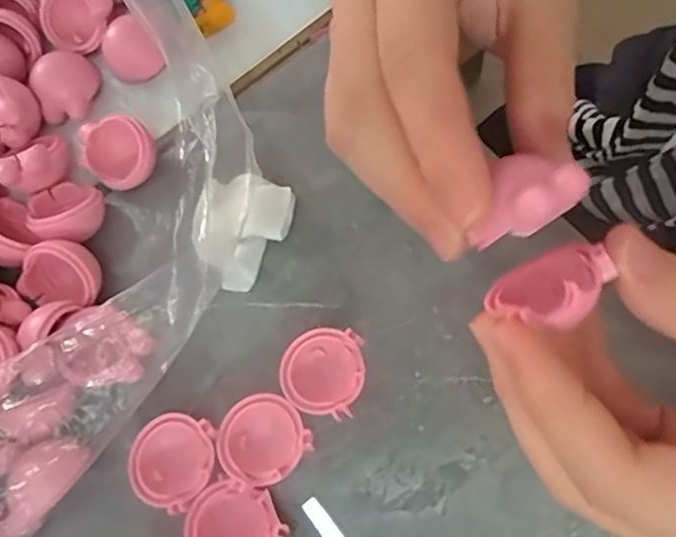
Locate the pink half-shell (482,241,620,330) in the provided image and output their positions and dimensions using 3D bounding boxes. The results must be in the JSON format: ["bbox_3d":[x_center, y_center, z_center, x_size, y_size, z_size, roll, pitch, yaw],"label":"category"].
[{"bbox_3d":[0.054,0.006,0.156,0.026,0.031,0.013,-44,115,-13],"label":"pink half-shell"}]

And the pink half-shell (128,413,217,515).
[{"bbox_3d":[-0.056,0.066,0.214,0.028,0.020,0.030,-2,70,6],"label":"pink half-shell"}]

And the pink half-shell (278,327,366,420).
[{"bbox_3d":[-0.006,0.037,0.217,0.028,0.015,0.030,-2,70,6],"label":"pink half-shell"}]

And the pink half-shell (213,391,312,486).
[{"bbox_3d":[-0.026,0.058,0.209,0.029,0.012,0.028,-34,70,-6],"label":"pink half-shell"}]

